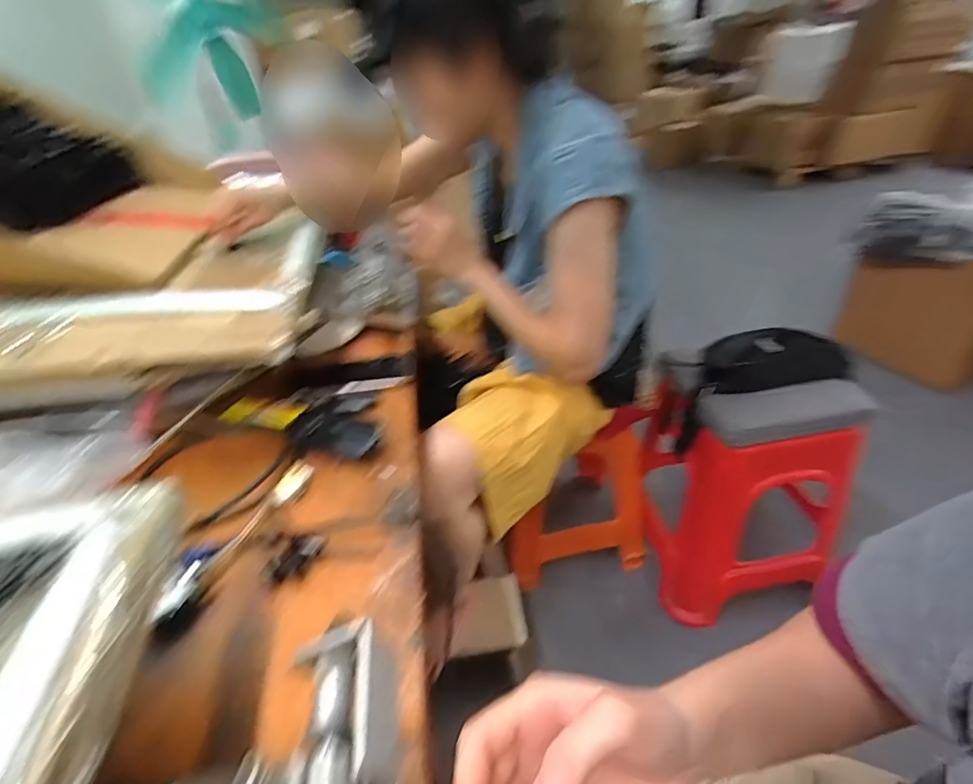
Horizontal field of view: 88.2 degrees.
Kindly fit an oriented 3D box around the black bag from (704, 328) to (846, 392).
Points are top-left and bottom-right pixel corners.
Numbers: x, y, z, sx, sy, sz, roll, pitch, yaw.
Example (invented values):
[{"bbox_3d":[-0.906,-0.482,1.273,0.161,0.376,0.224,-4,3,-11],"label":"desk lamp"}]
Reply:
[{"bbox_3d":[0.546,-0.069,0.954,0.282,0.098,0.084,-9,35,-4],"label":"black bag"}]

